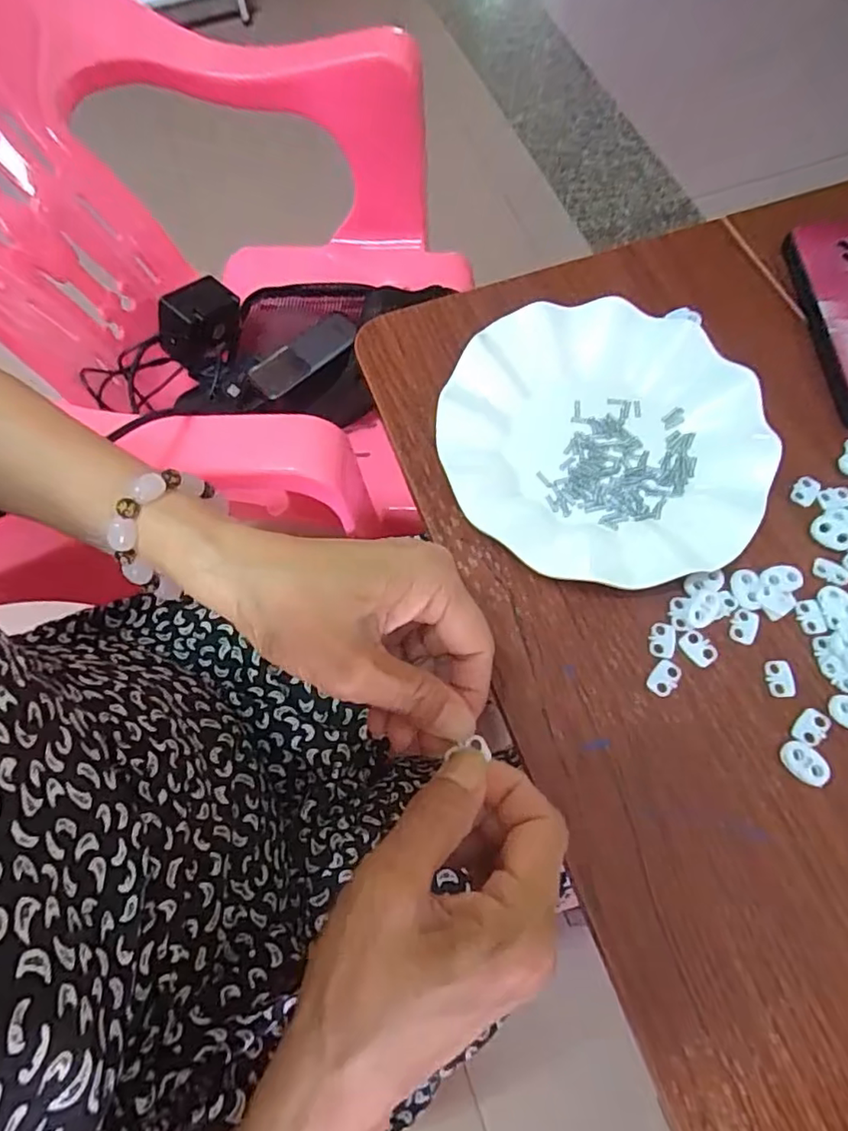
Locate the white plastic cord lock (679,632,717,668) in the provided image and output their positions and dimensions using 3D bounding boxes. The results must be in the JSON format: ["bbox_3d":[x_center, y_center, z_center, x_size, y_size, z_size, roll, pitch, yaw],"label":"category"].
[{"bbox_3d":[0.145,0.044,0.312,0.012,0.004,0.018,-36,71,-11],"label":"white plastic cord lock"}]

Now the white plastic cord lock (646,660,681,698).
[{"bbox_3d":[0.124,0.058,0.306,0.013,0.004,0.018,35,74,14],"label":"white plastic cord lock"}]

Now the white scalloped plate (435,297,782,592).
[{"bbox_3d":[0.105,-0.077,0.347,0.181,0.023,0.185,-1,68,2],"label":"white scalloped plate"}]

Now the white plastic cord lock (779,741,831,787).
[{"bbox_3d":[0.186,0.097,0.287,0.022,0.005,0.015,36,74,15],"label":"white plastic cord lock"}]

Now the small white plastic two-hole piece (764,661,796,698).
[{"bbox_3d":[0.184,0.058,0.305,0.013,0.004,0.019,1,69,2],"label":"small white plastic two-hole piece"}]

